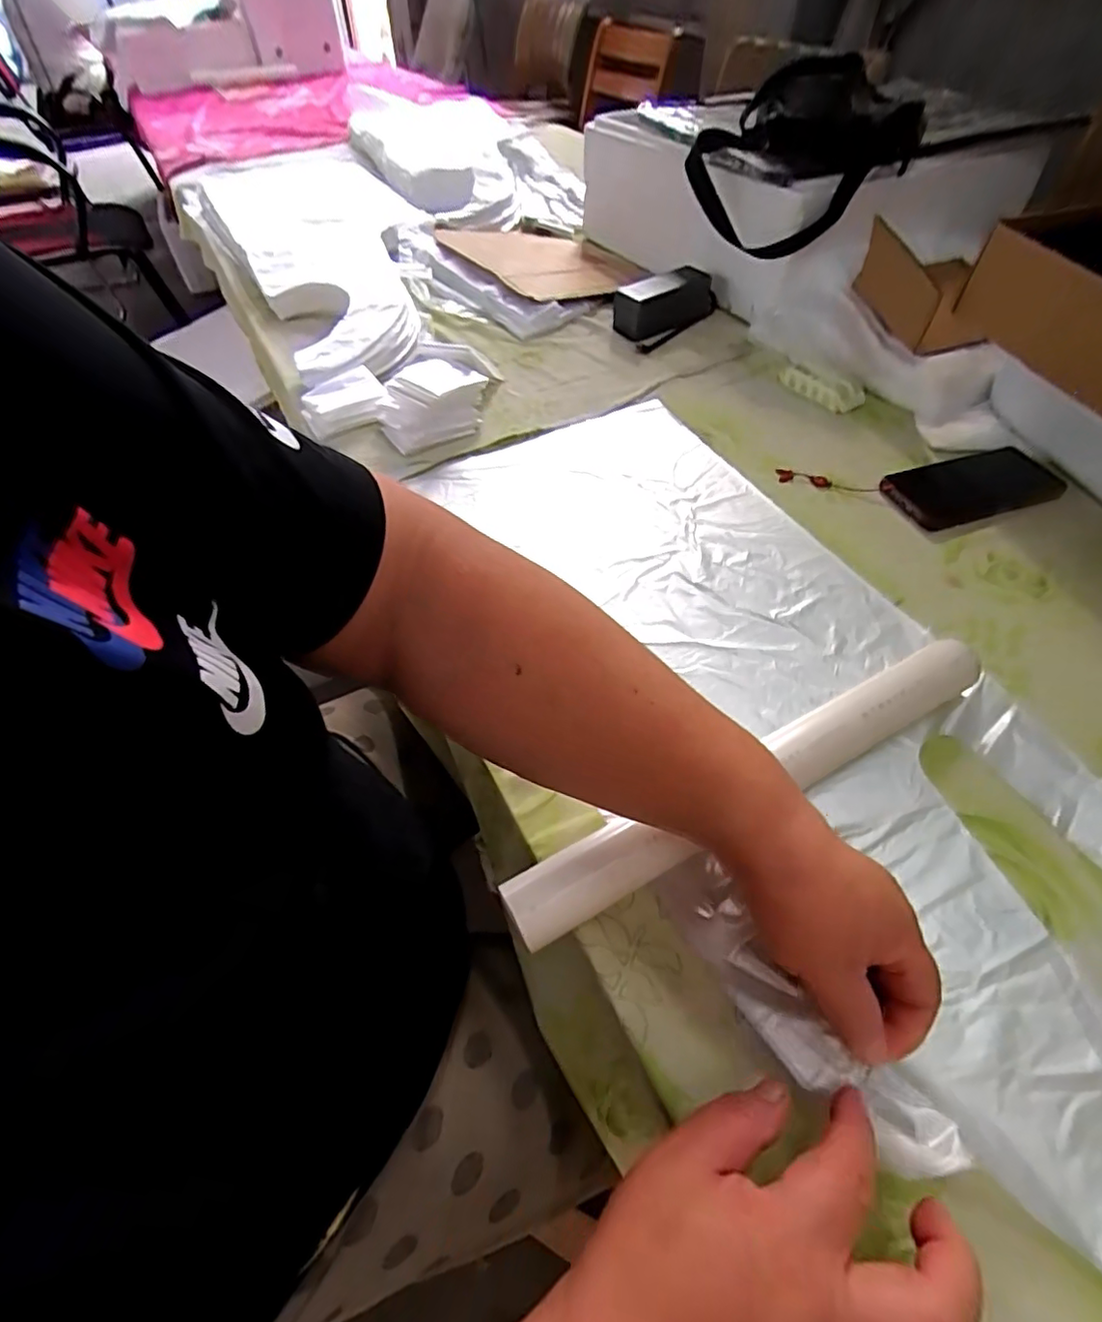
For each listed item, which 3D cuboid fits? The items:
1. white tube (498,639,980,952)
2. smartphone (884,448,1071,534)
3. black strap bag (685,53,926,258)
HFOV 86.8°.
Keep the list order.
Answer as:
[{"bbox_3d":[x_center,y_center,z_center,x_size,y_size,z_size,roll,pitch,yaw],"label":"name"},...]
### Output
[{"bbox_3d":[0.135,0.075,0.371,0.354,0.040,0.036,-24,56,-16],"label":"white tube"},{"bbox_3d":[0.424,-0.178,0.587,0.171,0.013,0.079,-16,54,-11],"label":"smartphone"},{"bbox_3d":[0.302,-0.621,0.721,0.265,0.172,0.187,25,58,19],"label":"black strap bag"}]

